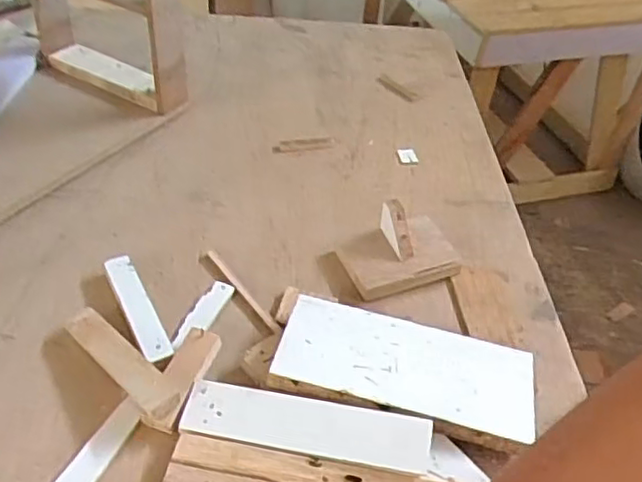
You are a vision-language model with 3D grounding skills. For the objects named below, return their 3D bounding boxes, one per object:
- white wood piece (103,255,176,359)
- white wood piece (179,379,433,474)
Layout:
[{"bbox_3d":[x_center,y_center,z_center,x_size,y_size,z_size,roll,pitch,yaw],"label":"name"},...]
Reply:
[{"bbox_3d":[-0.172,0.062,0.629,0.026,0.007,0.137,-32,50,-8],"label":"white wood piece"},{"bbox_3d":[-0.013,0.144,0.535,0.197,0.017,0.048,11,43,8],"label":"white wood piece"}]

